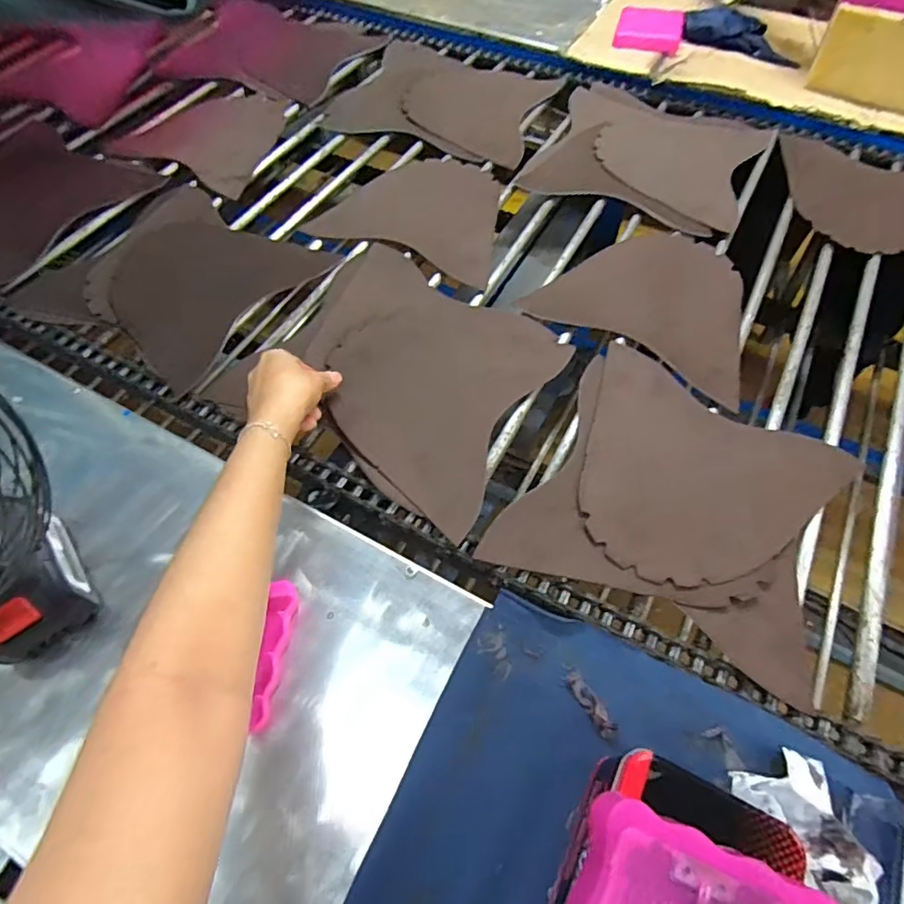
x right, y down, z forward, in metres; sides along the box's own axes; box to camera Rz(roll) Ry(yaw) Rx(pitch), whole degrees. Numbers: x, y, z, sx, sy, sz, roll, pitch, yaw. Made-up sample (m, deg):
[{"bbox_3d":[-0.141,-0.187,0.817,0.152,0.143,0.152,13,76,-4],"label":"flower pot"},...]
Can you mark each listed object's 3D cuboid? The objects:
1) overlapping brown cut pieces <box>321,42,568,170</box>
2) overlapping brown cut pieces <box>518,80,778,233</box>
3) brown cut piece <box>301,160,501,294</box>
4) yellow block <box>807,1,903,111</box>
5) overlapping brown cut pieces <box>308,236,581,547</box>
[{"bbox_3d":[-0.008,-0.563,0.873,0.307,0.009,0.262,19,61,11],"label":"overlapping brown cut pieces"},{"bbox_3d":[0.287,-0.440,0.791,0.285,0.016,0.289,21,62,12],"label":"overlapping brown cut pieces"},{"bbox_3d":[-0.031,-0.326,0.738,0.240,0.008,0.211,22,64,12],"label":"brown cut piece"},{"bbox_3d":[0.633,-0.588,0.795,0.167,0.105,0.138,25,64,12],"label":"yellow block"},{"bbox_3d":[-0.041,-0.087,0.583,0.275,0.010,0.258,29,64,16],"label":"overlapping brown cut pieces"}]

